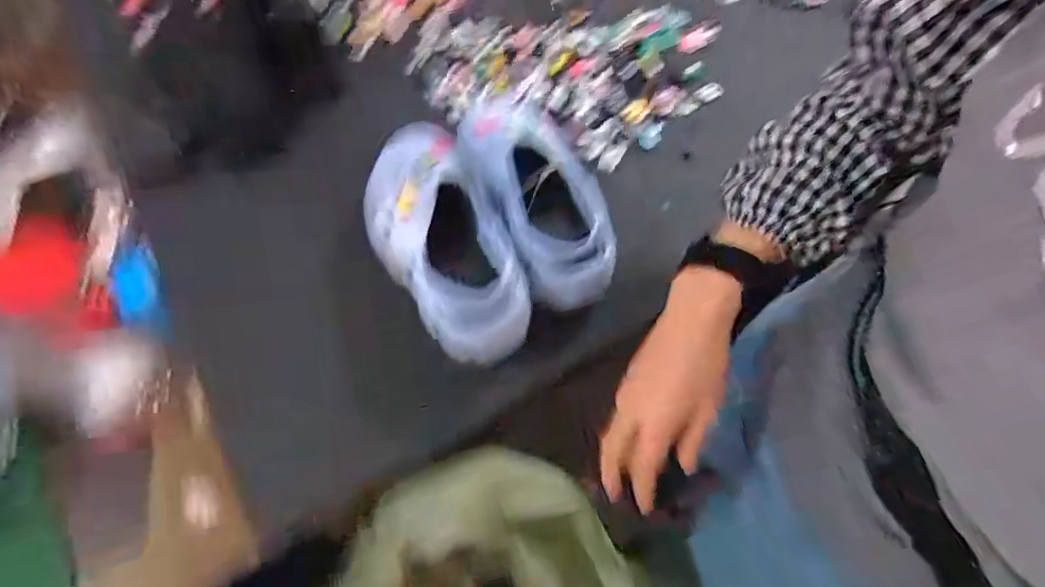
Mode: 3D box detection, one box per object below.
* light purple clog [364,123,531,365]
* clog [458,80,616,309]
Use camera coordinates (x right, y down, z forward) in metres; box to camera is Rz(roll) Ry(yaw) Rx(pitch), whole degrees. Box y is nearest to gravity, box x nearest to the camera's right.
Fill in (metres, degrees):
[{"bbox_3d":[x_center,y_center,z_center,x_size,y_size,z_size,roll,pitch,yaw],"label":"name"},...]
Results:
[{"bbox_3d":[-0.079,-0.048,0.526,0.095,0.099,0.248,-24,62,-16],"label":"light purple clog"},{"bbox_3d":[0.002,-0.116,0.575,0.112,0.092,0.259,-23,62,-15],"label":"clog"}]

